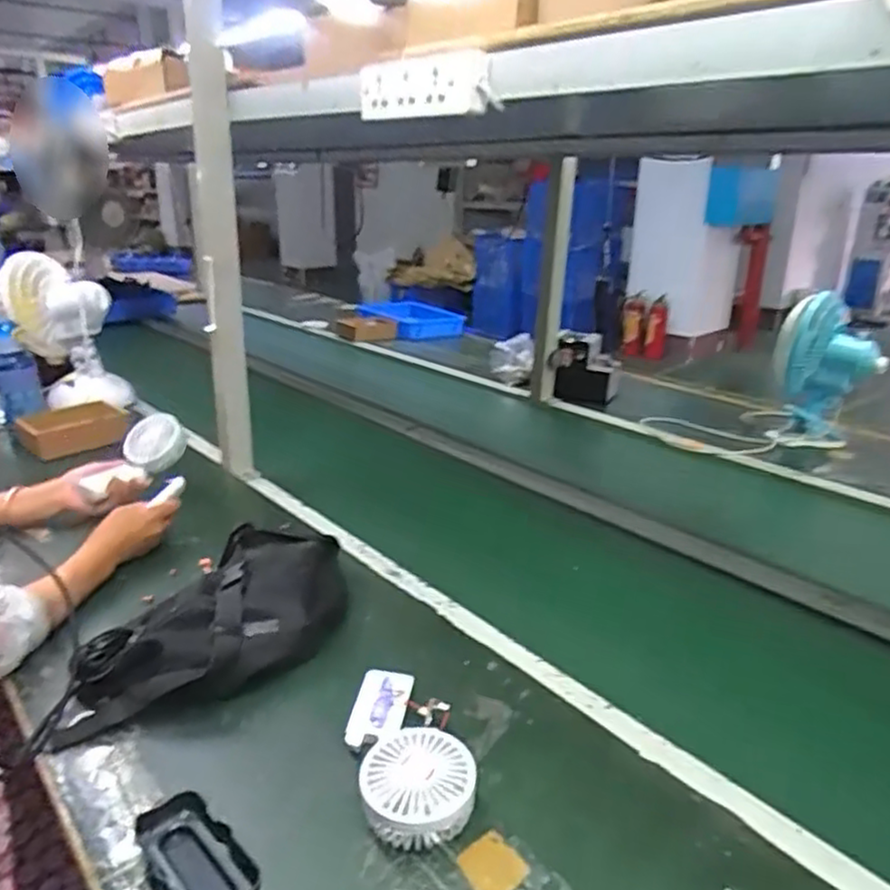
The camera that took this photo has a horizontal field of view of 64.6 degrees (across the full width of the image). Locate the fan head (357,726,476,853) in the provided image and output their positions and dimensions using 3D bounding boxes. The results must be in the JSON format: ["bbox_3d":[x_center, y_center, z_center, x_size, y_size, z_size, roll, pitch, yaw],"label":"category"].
[{"bbox_3d":[-0.023,0.277,0.571,0.088,0.045,0.086,0,22,0],"label":"fan head"}]

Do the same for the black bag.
[{"bbox_3d":[-0.229,0.192,0.732,0.152,0.081,0.334,13,26,31],"label":"black bag"}]

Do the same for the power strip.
[{"bbox_3d":[-0.030,-0.351,0.694,0.025,0.049,0.164,-17,27,-37],"label":"power strip"}]

